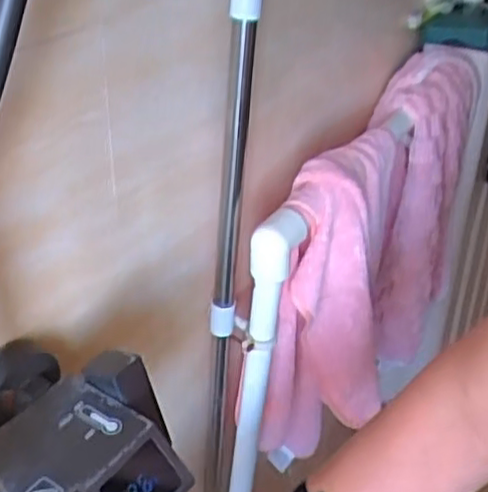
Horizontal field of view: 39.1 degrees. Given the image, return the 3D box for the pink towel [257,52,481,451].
[{"bbox_3d":[0.160,0.010,0.803,0.114,0.344,0.408,18,37,21],"label":"pink towel"}]

